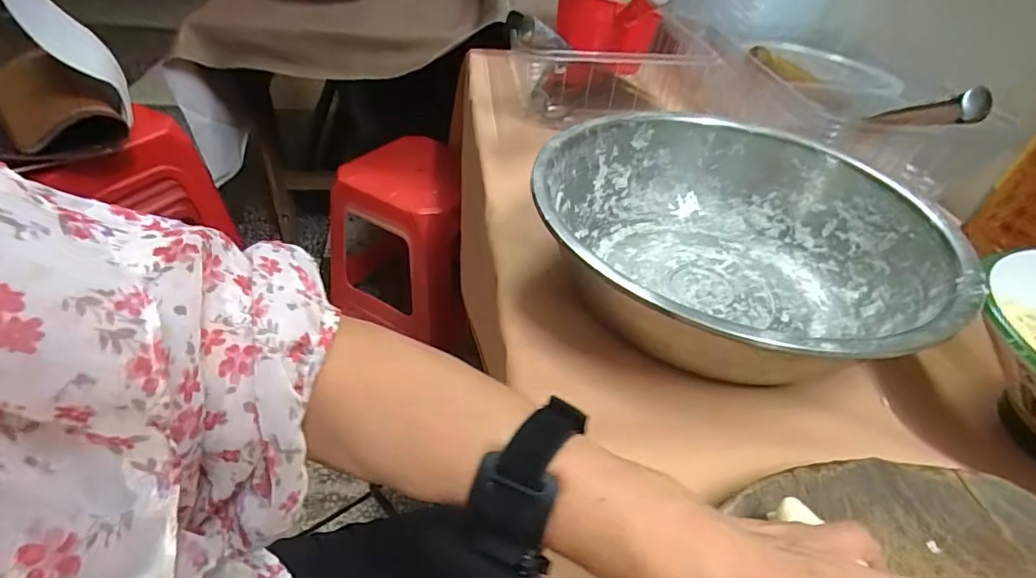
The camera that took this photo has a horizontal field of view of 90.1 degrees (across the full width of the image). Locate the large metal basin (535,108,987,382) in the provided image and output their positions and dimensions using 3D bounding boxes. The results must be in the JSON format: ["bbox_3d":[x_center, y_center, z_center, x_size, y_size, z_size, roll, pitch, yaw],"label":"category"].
[{"bbox_3d":[0.182,-0.038,0.460,0.322,0.108,0.323,4,44,-4],"label":"large metal basin"}]

